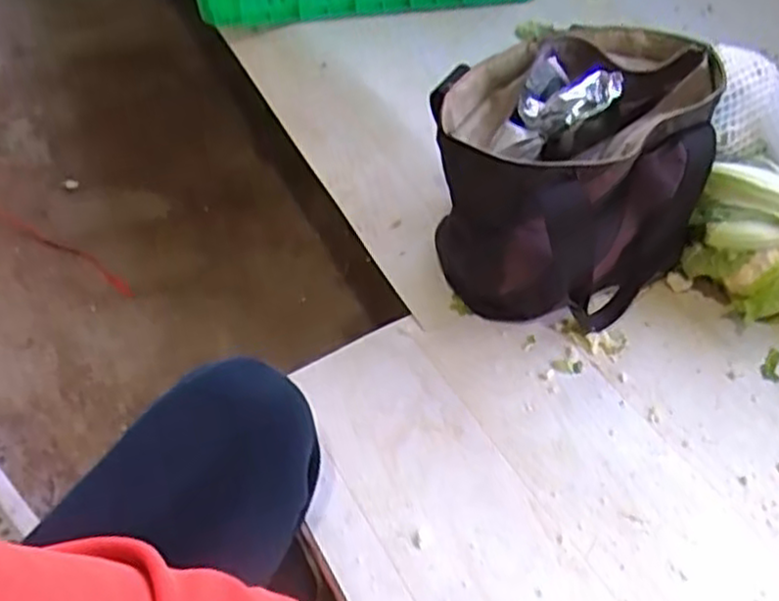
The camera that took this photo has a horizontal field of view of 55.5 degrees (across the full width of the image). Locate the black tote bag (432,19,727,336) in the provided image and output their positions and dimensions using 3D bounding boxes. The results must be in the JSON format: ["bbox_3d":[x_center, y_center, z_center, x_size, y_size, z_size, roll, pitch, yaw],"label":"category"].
[{"bbox_3d":[0.167,-0.108,0.694,0.238,0.198,0.192,-28,55,-25],"label":"black tote bag"}]

